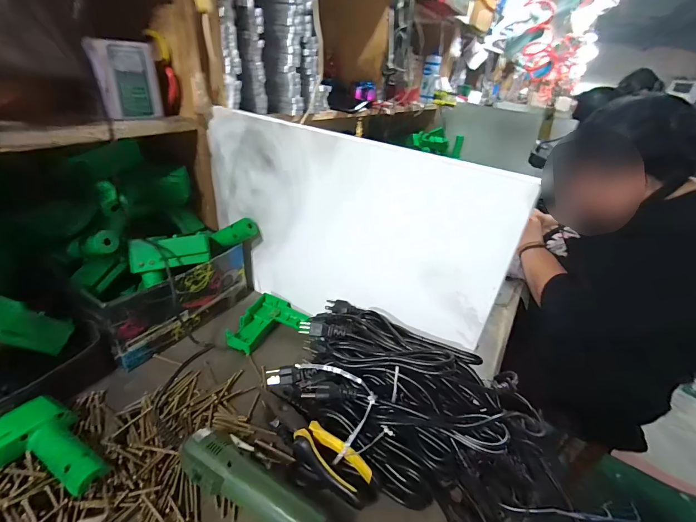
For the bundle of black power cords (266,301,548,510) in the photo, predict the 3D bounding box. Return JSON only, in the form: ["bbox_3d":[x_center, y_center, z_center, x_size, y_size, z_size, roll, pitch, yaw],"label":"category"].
[{"bbox_3d":[0.059,0.171,0.424,0.305,0.096,0.166,26,36,28],"label":"bundle of black power cords"}]

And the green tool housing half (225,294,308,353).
[{"bbox_3d":[-0.142,0.111,0.575,0.105,0.021,0.125,22,34,22],"label":"green tool housing half"}]

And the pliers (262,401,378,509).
[{"bbox_3d":[-0.042,0.220,0.393,0.169,0.028,0.045,27,36,28],"label":"pliers"}]

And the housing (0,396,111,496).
[{"bbox_3d":[-0.337,0.212,0.335,0.140,0.032,0.114,28,37,29],"label":"housing"}]

